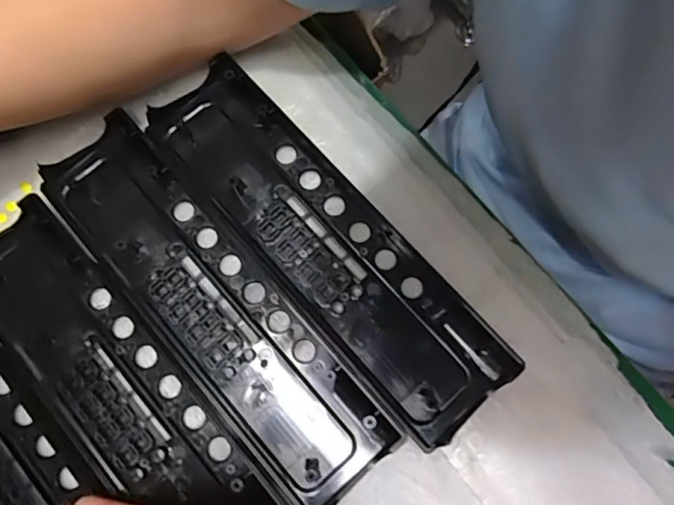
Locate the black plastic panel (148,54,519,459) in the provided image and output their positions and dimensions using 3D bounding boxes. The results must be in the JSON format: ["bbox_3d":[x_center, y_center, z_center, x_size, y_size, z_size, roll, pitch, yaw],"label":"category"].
[{"bbox_3d":[-0.008,-0.010,0.293,0.069,0.021,0.244,-41,80,-8],"label":"black plastic panel"}]

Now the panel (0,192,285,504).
[{"bbox_3d":[-0.118,0.077,0.279,0.238,0.015,0.076,43,81,10],"label":"panel"}]

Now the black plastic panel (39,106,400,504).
[{"bbox_3d":[-0.072,0.027,0.286,0.066,0.018,0.244,-40,79,-8],"label":"black plastic panel"}]

